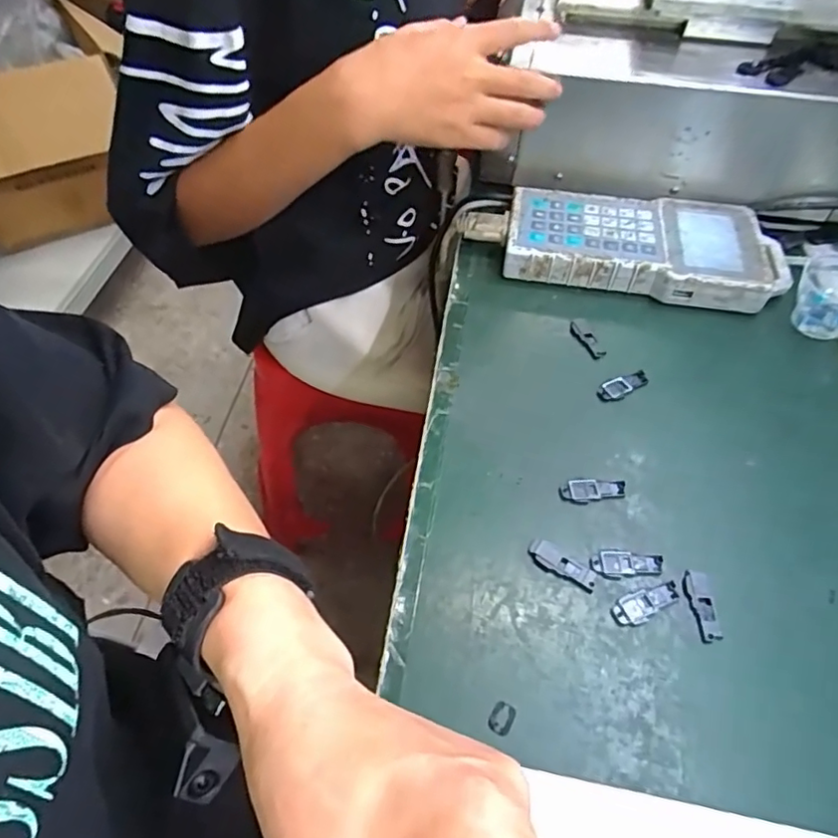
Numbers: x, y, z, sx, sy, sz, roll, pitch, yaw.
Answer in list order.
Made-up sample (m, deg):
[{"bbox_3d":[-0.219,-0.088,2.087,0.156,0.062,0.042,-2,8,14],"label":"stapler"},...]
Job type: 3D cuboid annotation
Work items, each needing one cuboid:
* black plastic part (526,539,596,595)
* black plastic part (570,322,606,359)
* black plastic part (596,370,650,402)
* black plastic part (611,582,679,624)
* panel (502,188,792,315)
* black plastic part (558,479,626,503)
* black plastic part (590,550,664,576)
[{"bbox_3d":[0.081,0.082,0.331,0.039,0.004,0.015,30,59,22],"label":"black plastic part"},{"bbox_3d":[0.127,-0.061,0.444,0.013,0.004,0.036,-25,56,-17],"label":"black plastic part"},{"bbox_3d":[0.145,-0.024,0.418,0.040,0.004,0.017,-26,56,-18],"label":"black plastic part"},{"bbox_3d":[0.124,0.099,0.319,0.039,0.004,0.014,-21,55,-15],"label":"black plastic part"},{"bbox_3d":[0.189,-0.146,0.491,0.224,0.035,0.104,8,53,7],"label":"panel"},{"bbox_3d":[0.107,0.043,0.360,0.041,0.004,0.014,-1,52,0],"label":"black plastic part"},{"bbox_3d":[0.118,0.081,0.332,0.040,0.004,0.014,1,52,2],"label":"black plastic part"}]

